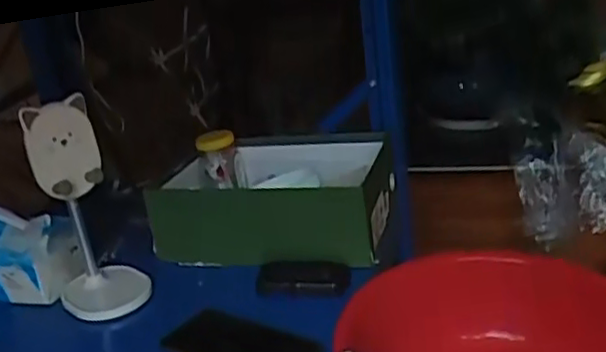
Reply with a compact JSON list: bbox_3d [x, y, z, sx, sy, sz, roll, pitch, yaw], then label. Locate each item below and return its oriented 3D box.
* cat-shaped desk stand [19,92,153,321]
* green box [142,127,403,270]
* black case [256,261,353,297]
[{"bbox_3d":[-0.259,0.037,0.779,0.099,0.245,0.107,-15,22,-19],"label":"cat-shaped desk stand"},{"bbox_3d":[-0.042,0.031,0.927,0.325,0.112,0.228,0,22,18],"label":"green box"},{"bbox_3d":[-0.001,0.121,0.783,0.112,0.035,0.035,-1,22,15],"label":"black case"}]

